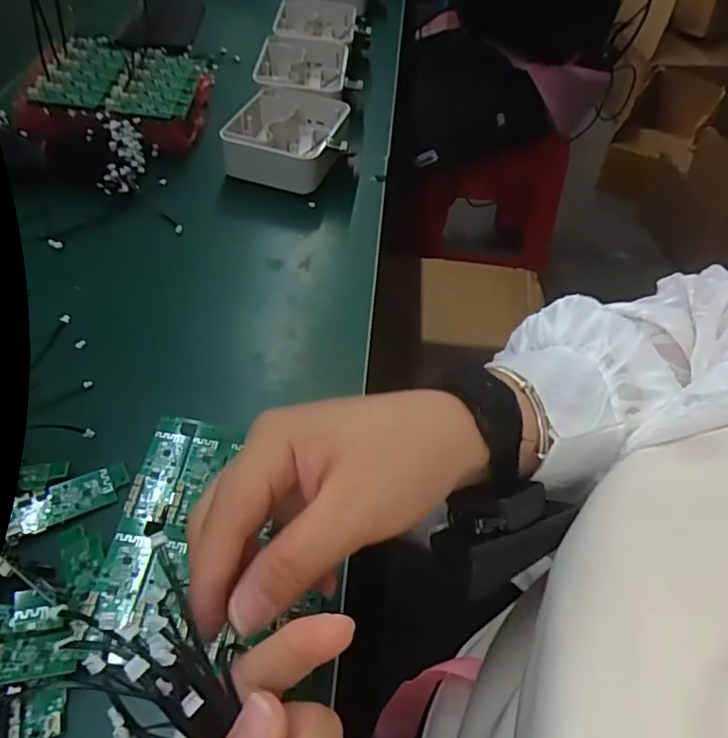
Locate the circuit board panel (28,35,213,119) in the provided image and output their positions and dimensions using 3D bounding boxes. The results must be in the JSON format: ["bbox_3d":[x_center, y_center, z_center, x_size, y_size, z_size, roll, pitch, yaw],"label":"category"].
[{"bbox_3d":[-0.239,-0.295,0.576,0.140,0.024,0.114,1,51,-3],"label":"circuit board panel"}]

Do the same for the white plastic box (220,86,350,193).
[{"bbox_3d":[-0.075,-0.231,0.586,0.108,0.050,0.132,13,52,7],"label":"white plastic box"}]

